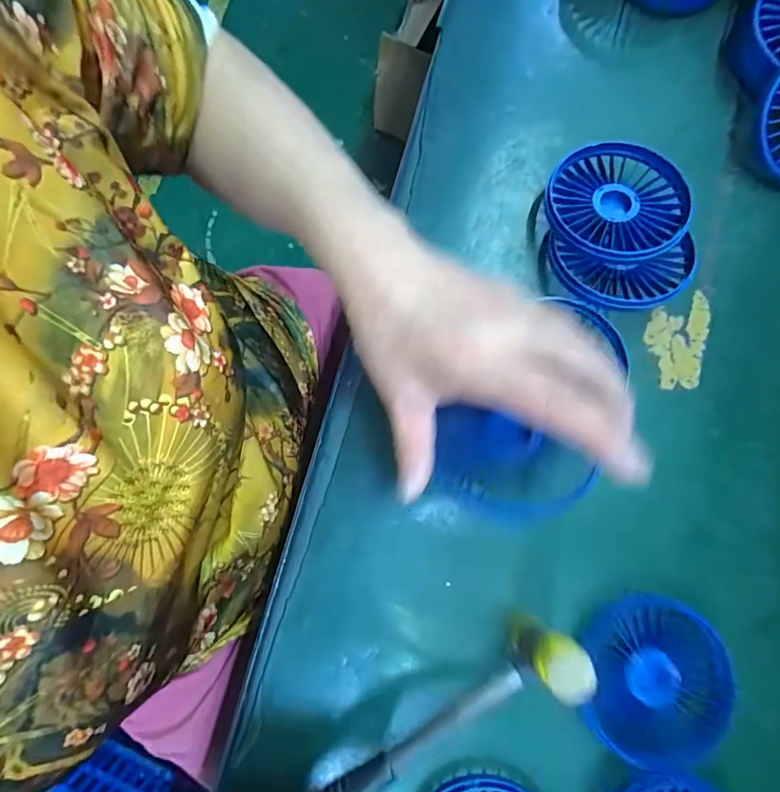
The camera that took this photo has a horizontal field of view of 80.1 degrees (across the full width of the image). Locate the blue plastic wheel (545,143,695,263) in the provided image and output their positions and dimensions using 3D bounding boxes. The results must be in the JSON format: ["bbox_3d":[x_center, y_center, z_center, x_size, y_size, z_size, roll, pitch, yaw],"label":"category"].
[{"bbox_3d":[0.148,-0.126,0.304,0.087,0.016,0.082,-1,74,3],"label":"blue plastic wheel"}]

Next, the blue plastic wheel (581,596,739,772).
[{"bbox_3d":[0.152,0.162,0.266,0.085,0.010,0.086,0,82,-3],"label":"blue plastic wheel"}]

